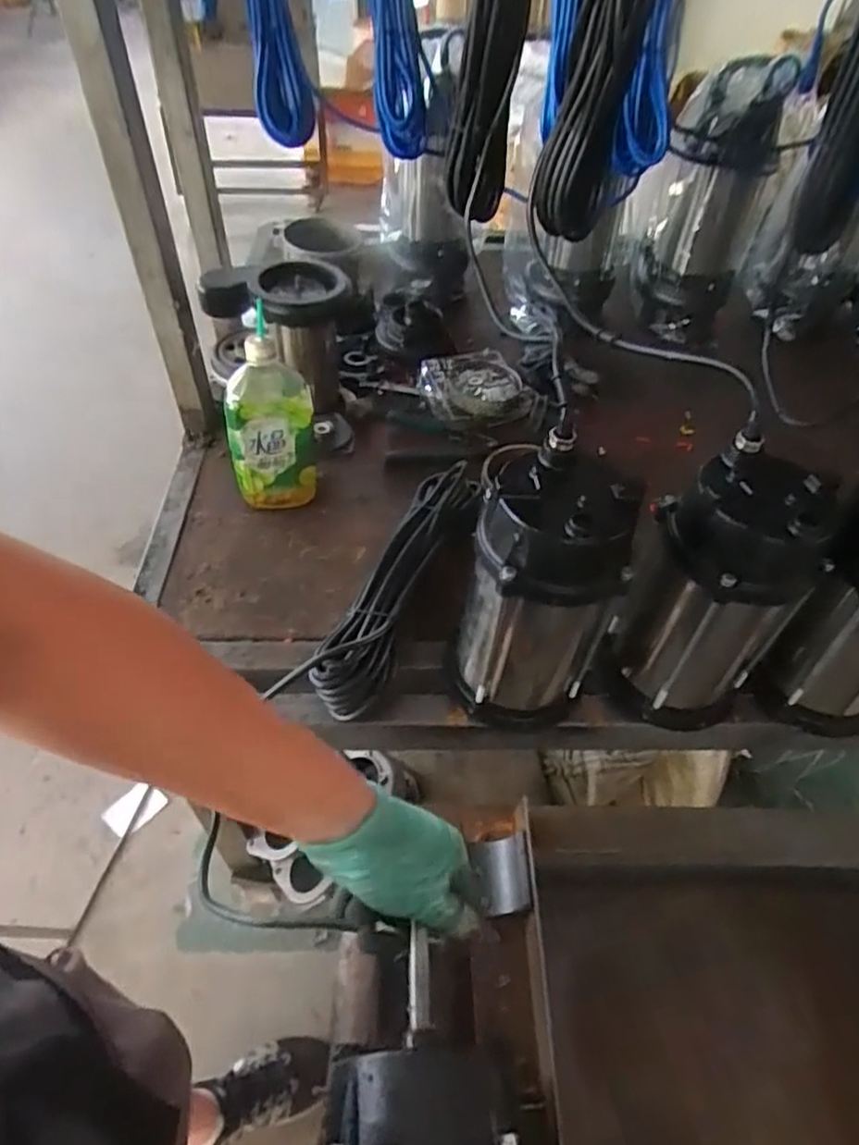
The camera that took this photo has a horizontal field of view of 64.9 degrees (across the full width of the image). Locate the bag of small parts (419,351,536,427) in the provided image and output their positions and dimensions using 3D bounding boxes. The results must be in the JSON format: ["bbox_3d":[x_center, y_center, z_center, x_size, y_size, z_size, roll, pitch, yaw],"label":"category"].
[{"bbox_3d":[0.067,-0.287,1.032,0.145,0.035,0.181,-11,50,-12],"label":"bag of small parts"}]

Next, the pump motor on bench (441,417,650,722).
[{"bbox_3d":[0.094,0.030,0.609,0.132,0.263,0.113,15,49,10],"label":"pump motor on bench"}]

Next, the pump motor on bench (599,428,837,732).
[{"bbox_3d":[0.249,0.028,0.616,0.134,0.258,0.125,31,54,22],"label":"pump motor on bench"}]

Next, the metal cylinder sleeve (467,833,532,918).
[{"bbox_3d":[0.056,0.255,0.563,0.045,0.047,0.059,-3,49,-5],"label":"metal cylinder sleeve"}]

